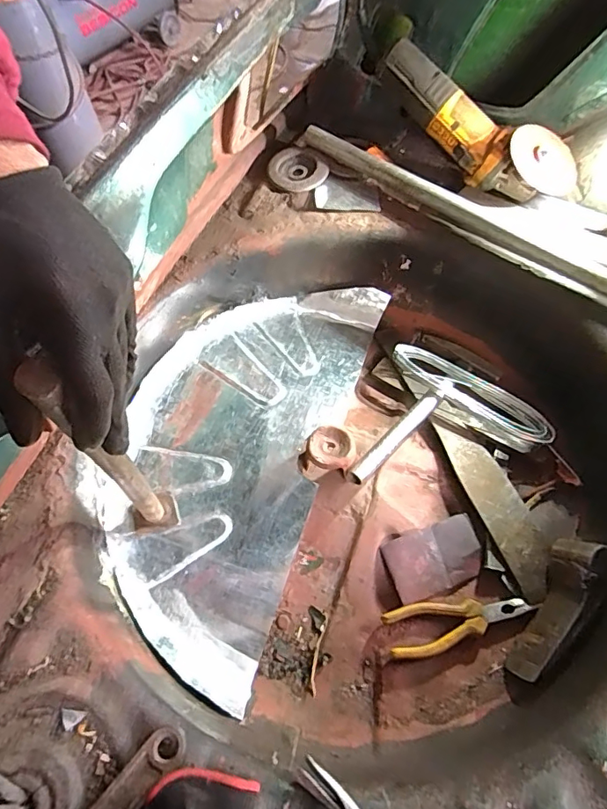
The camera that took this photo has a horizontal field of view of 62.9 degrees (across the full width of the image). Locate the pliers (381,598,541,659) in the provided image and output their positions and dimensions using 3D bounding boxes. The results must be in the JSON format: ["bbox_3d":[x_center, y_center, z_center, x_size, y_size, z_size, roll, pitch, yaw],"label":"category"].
[{"bbox_3d":[0.167,0.230,0.523,0.158,0.011,0.050,-9,58,-1],"label":"pliers"}]

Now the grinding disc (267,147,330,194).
[{"bbox_3d":[-0.008,-0.331,0.707,0.084,0.017,0.084,-2,58,3],"label":"grinding disc"}]

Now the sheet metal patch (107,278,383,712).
[{"bbox_3d":[-0.092,0.040,0.638,0.249,0.047,0.536,14,61,13],"label":"sheet metal patch"}]

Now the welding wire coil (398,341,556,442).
[{"bbox_3d":[0.218,-0.018,0.647,0.220,0.035,0.047,30,65,20],"label":"welding wire coil"}]

